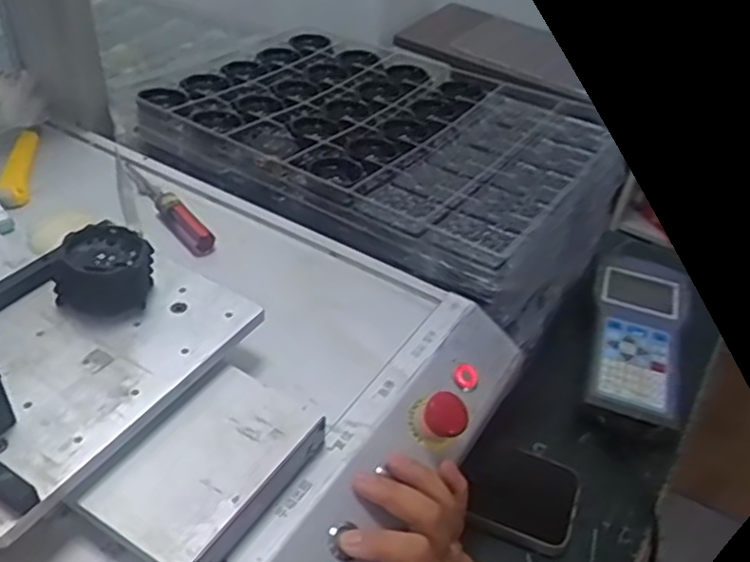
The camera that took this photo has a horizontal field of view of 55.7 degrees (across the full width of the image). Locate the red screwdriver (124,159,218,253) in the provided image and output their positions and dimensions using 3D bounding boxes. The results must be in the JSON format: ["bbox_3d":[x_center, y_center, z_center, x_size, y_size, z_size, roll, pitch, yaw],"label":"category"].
[{"bbox_3d":[-0.179,-0.069,0.600,0.022,0.016,0.148,-24,49,-32],"label":"red screwdriver"}]

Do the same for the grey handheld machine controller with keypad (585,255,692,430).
[{"bbox_3d":[0.259,0.047,0.693,0.084,0.028,0.208,15,40,9],"label":"grey handheld machine controller with keypad"}]

